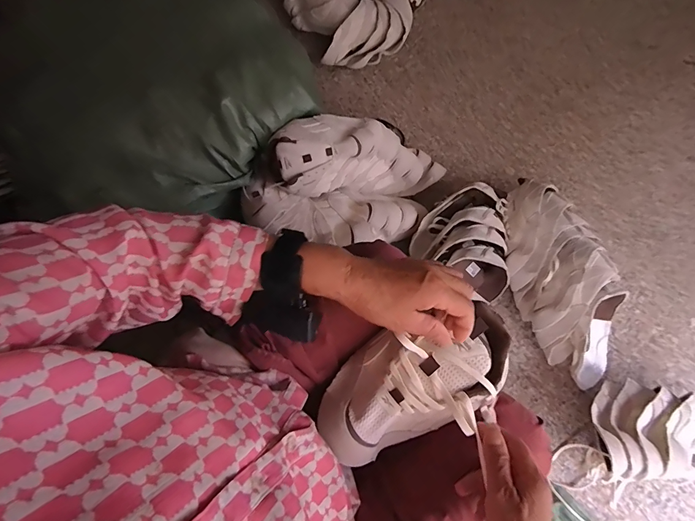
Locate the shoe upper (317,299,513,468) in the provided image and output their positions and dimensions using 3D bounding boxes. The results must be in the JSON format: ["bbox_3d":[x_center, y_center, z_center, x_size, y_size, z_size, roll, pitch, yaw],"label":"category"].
[{"bbox_3d":[0.078,0.134,0.414,0.226,0.067,0.116,-25,75,2],"label":"shoe upper"}]

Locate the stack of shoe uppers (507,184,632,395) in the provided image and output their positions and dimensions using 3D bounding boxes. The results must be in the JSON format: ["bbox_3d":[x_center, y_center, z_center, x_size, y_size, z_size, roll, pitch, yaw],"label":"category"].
[{"bbox_3d":[0.464,0.038,0.804,0.205,0.148,0.439,-15,72,-3],"label":"stack of shoe uppers"}]

